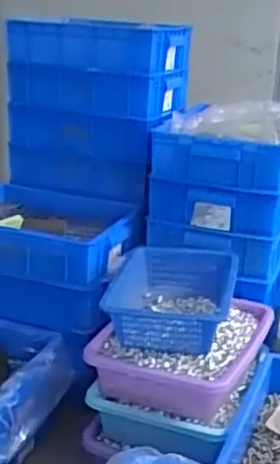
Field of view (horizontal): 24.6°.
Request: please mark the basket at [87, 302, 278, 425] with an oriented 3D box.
[{"bbox_3d":[0.091,0.233,1.298,0.288,0.115,0.322,13,22,25],"label":"basket"}]

